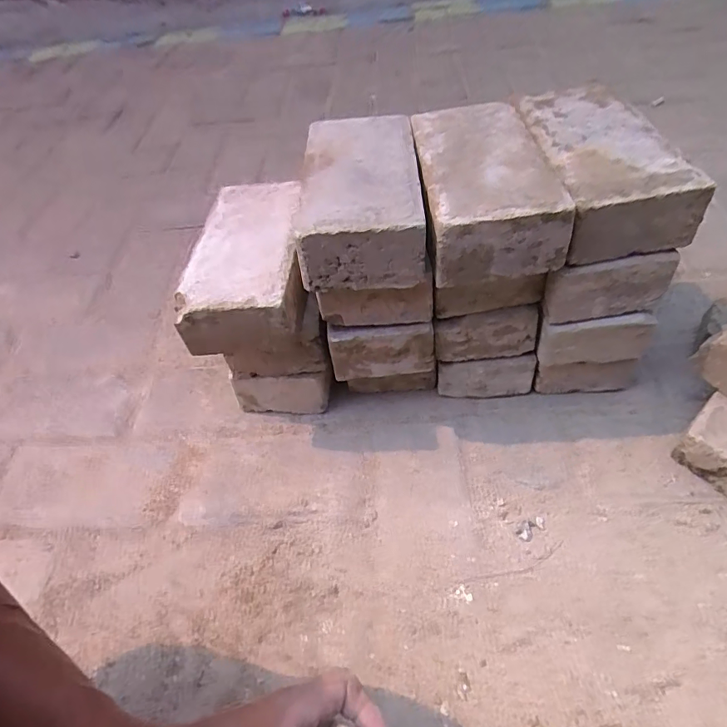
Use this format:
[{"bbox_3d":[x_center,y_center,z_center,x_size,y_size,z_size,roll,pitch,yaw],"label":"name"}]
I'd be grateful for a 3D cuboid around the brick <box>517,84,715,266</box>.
[{"bbox_3d":[0.210,-0.184,0.456,0.107,0.065,0.192,-9,49,-1],"label":"brick"}]

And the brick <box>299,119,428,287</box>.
[{"bbox_3d":[-0.003,-0.160,0.459,0.105,0.062,0.196,-4,49,3],"label":"brick"}]

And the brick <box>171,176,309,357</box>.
[{"bbox_3d":[-0.115,-0.102,0.501,0.108,0.068,0.191,-3,49,4],"label":"brick"}]

